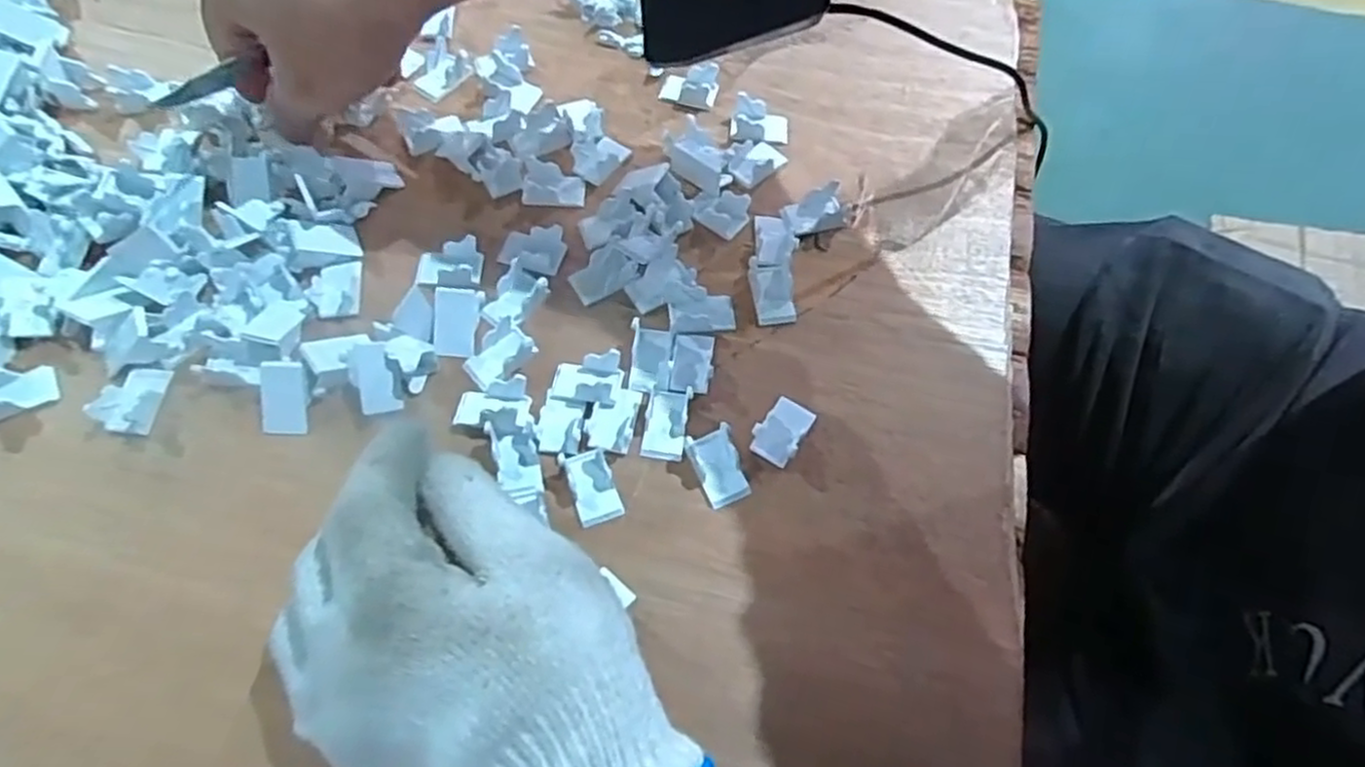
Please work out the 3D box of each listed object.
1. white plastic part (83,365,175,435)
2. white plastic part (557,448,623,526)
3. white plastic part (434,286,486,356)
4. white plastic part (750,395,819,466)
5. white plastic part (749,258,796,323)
[{"bbox_3d":[-0.228,0.005,0.308,0.020,0.013,0.030,5,64,0],"label":"white plastic part"},{"bbox_3d":[-0.037,0.042,0.304,0.018,0.005,0.030,-19,67,-11],"label":"white plastic part"},{"bbox_3d":[-0.100,-0.029,0.331,0.019,0.010,0.031,2,64,-2],"label":"white plastic part"},{"bbox_3d":[0.043,0.020,0.319,0.020,0.004,0.029,30,67,11],"label":"white plastic part"},{"bbox_3d":[0.042,-0.043,0.349,0.019,0.005,0.033,-3,65,-4],"label":"white plastic part"}]

